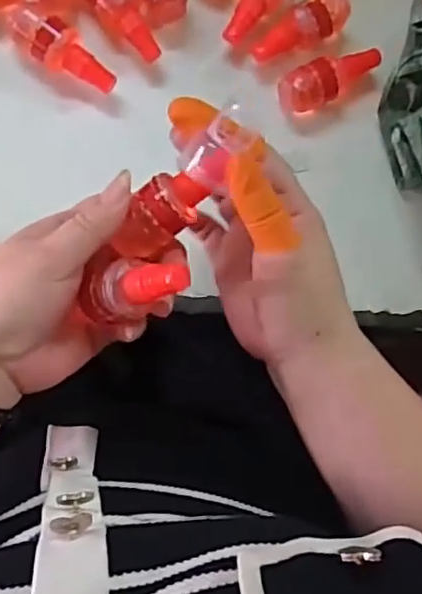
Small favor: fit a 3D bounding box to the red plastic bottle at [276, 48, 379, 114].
[{"bbox_3d":[0.087,-0.155,0.450,0.075,0.025,0.029,-22,89,-10],"label":"red plastic bottle"}]

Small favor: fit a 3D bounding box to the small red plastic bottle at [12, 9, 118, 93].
[{"bbox_3d":[-0.097,-0.159,0.421,0.070,0.031,0.027,39,81,-4],"label":"small red plastic bottle"}]

